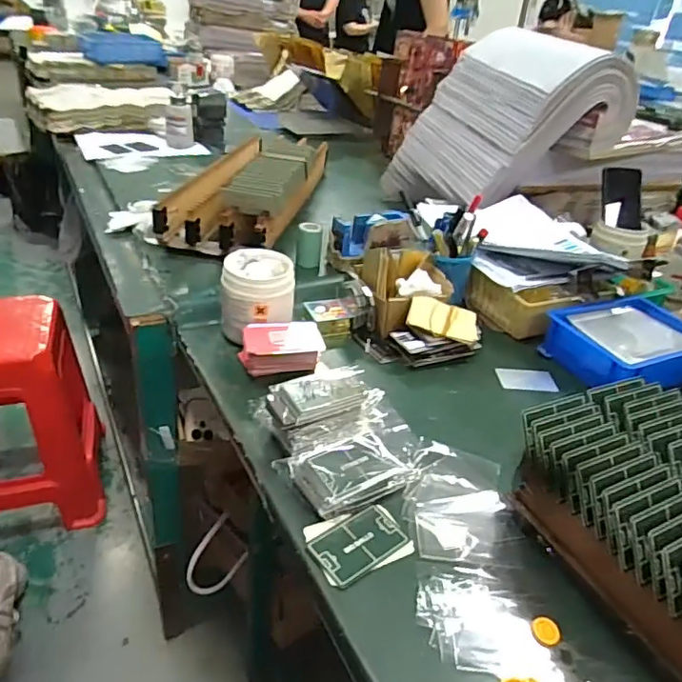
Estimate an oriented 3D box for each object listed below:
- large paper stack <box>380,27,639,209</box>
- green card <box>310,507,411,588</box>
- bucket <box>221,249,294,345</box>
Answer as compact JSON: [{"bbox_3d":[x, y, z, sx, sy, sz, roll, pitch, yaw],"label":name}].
[{"bbox_3d":[0.303,-0.408,1.050,0.285,0.297,0.302,-7,35,-22],"label":"large paper stack"},{"bbox_3d":[0.016,0.178,0.494,0.082,0.004,0.051,-19,40,-35],"label":"green card"},{"bbox_3d":[-0.110,-0.061,0.738,0.093,0.095,0.089,1,33,-10],"label":"bucket"}]

